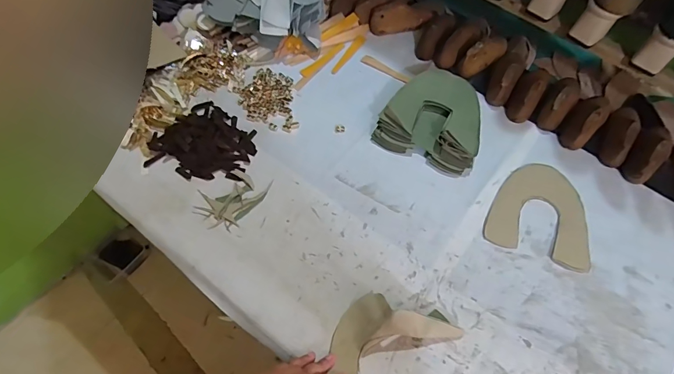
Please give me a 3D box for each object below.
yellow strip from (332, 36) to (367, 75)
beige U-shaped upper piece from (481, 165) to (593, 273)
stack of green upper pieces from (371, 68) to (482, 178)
[{"bbox_3d":[0.023,-0.267,0.771,0.020,0.005,0.116,28,65,14],"label":"yellow strip"},{"bbox_3d":[0.327,0.035,0.610,0.151,0.005,0.164,19,63,9],"label":"beige U-shaped upper piece"},{"bbox_3d":[0.172,-0.121,0.666,0.171,0.053,0.167,24,64,12],"label":"stack of green upper pieces"}]

